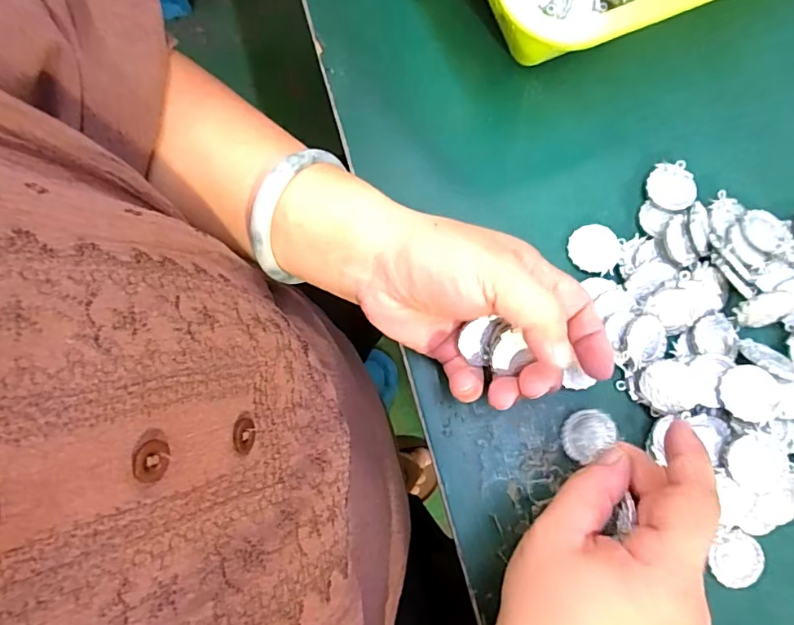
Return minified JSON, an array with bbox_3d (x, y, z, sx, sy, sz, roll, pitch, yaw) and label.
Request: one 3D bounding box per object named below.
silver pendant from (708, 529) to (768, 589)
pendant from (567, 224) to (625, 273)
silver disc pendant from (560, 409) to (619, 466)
[{"bbox_3d":[0.173,0.125,0.256,0.027,0.006,0.027,0,79,0],"label":"silver pendant"},{"bbox_3d":[0.113,-0.037,0.288,0.027,0.004,0.029,0,79,0],"label":"pendant"},{"bbox_3d":[0.097,0.062,0.258,0.028,0.004,0.023,-46,43,20],"label":"silver disc pendant"}]

